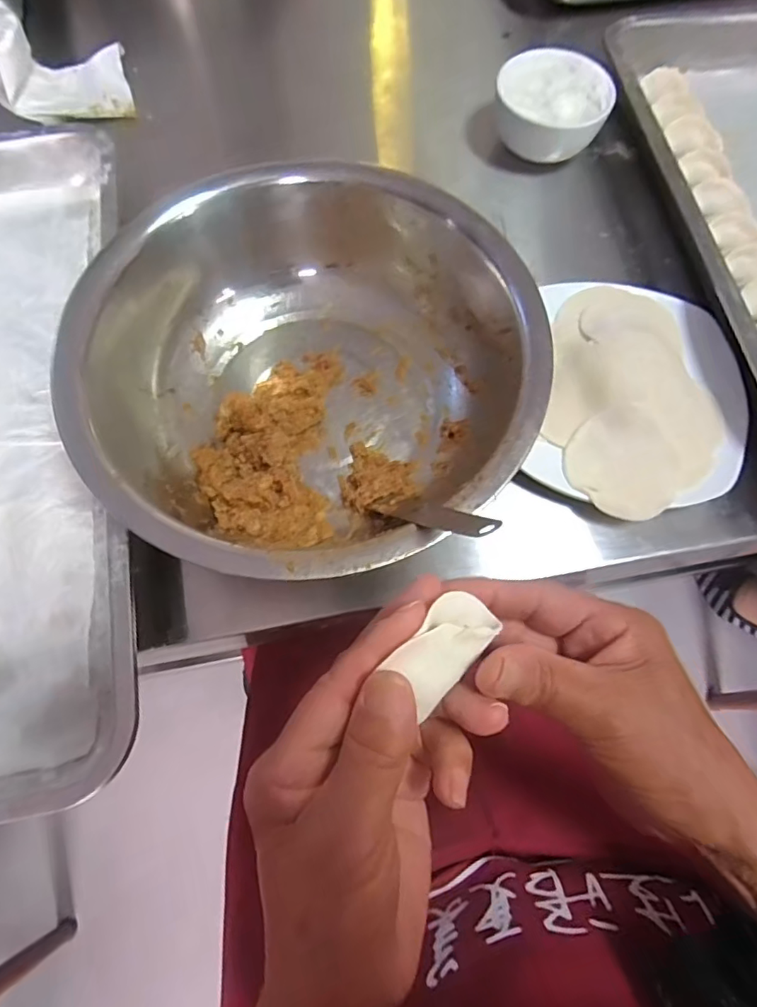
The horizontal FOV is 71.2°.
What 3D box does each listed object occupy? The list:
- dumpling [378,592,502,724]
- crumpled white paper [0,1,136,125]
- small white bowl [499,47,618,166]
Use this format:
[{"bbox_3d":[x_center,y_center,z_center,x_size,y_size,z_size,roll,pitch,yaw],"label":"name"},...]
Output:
[{"bbox_3d":[0.027,0.056,0.211,0.026,0.024,0.048,42,75,13],"label":"dumpling"},{"bbox_3d":[-0.284,-0.396,0.472,0.101,0.070,0.083,-10,71,-5],"label":"crumpled white paper"},{"bbox_3d":[0.150,-0.344,0.465,0.093,0.053,0.076,11,70,3],"label":"small white bowl"}]

